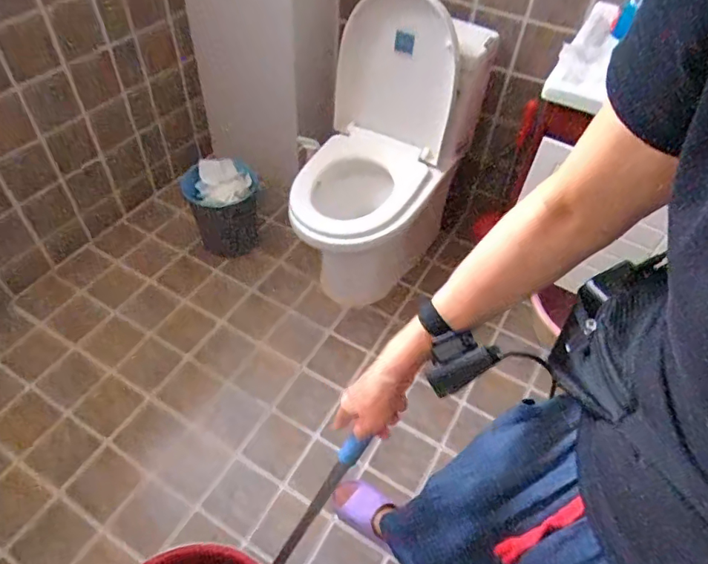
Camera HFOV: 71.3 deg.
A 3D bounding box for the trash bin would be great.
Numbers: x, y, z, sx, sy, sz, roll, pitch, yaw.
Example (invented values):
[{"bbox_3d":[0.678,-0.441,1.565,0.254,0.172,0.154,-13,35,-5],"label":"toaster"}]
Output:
[{"bbox_3d":[-0.408,-0.238,1.572,0.225,0.244,0.223,-15,52,-15],"label":"trash bin"}]

